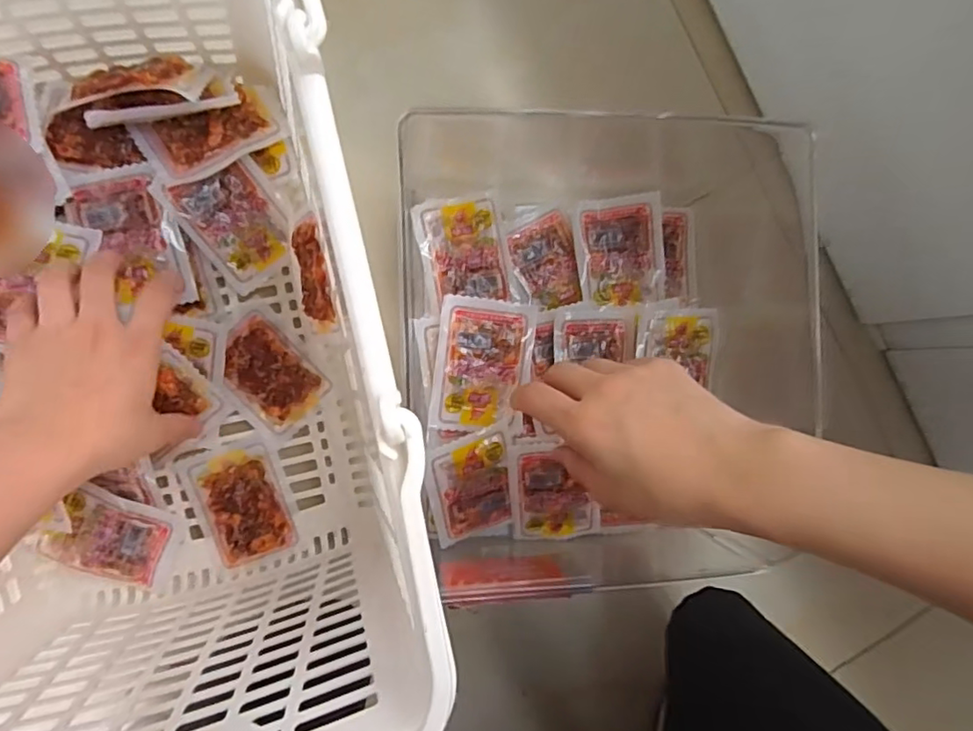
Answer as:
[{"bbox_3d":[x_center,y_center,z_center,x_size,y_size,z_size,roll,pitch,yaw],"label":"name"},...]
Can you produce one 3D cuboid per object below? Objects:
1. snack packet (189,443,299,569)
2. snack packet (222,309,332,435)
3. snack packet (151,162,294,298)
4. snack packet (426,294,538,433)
[{"bbox_3d":[-0.176,0.102,0.434,0.056,0.008,0.081,-18,93,-9],"label":"snack packet"},{"bbox_3d":[-0.160,0.005,0.435,0.058,0.007,0.083,-44,96,-5],"label":"snack packet"},{"bbox_3d":[-0.179,-0.103,0.424,0.062,0.011,0.085,-42,115,-14],"label":"snack packet"},{"bbox_3d":[-0.002,0.000,0.419,0.066,0.006,0.091,7,90,-12],"label":"snack packet"}]

